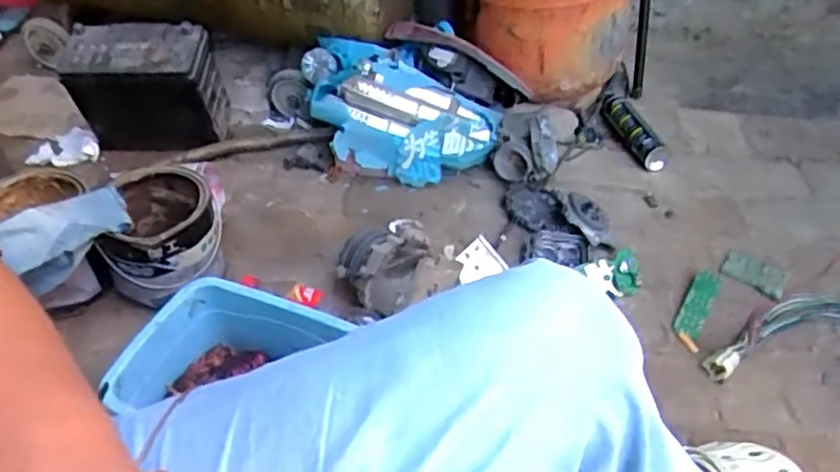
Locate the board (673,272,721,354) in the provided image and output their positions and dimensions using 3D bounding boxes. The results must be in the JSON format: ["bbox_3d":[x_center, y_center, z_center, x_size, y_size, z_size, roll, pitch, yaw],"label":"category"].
[{"bbox_3d":[0.410,0.109,0.959,0.041,0.013,0.130,22,66,18],"label":"board"}]

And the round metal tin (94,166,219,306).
[{"bbox_3d":[-0.366,0.002,0.937,0.143,0.136,0.157,-1,45,1],"label":"round metal tin"}]

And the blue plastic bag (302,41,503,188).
[{"bbox_3d":[-0.052,-0.210,1.168,0.378,0.164,0.185,14,47,14],"label":"blue plastic bag"}]

